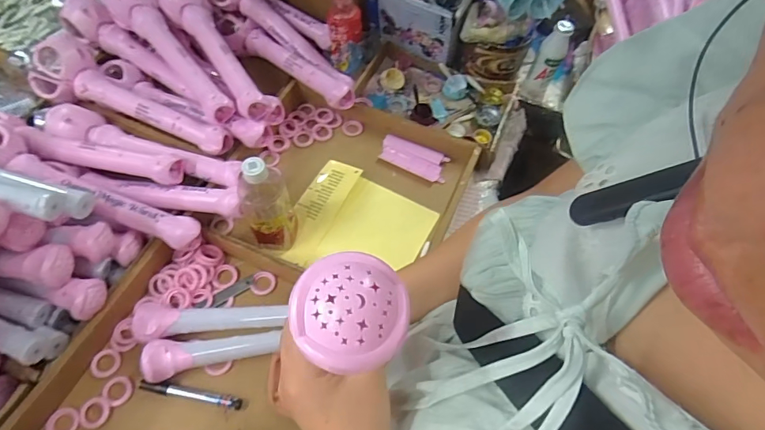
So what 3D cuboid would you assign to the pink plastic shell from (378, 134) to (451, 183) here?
[{"bbox_3d":[0.057,-0.105,0.828,0.128,0.008,0.059,24,60,9],"label":"pink plastic shell"}]

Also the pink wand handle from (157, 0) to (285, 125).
[{"bbox_3d":[-0.280,-0.287,0.776,0.086,0.093,0.309,-31,66,-21],"label":"pink wand handle"}]

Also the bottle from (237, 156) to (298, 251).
[{"bbox_3d":[-0.171,-0.018,0.655,0.072,0.174,0.069,-14,61,-12],"label":"bottle"}]

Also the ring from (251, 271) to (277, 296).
[{"bbox_3d":[-0.181,0.105,0.688,0.036,0.006,0.038,2,59,-3],"label":"ring"}]

